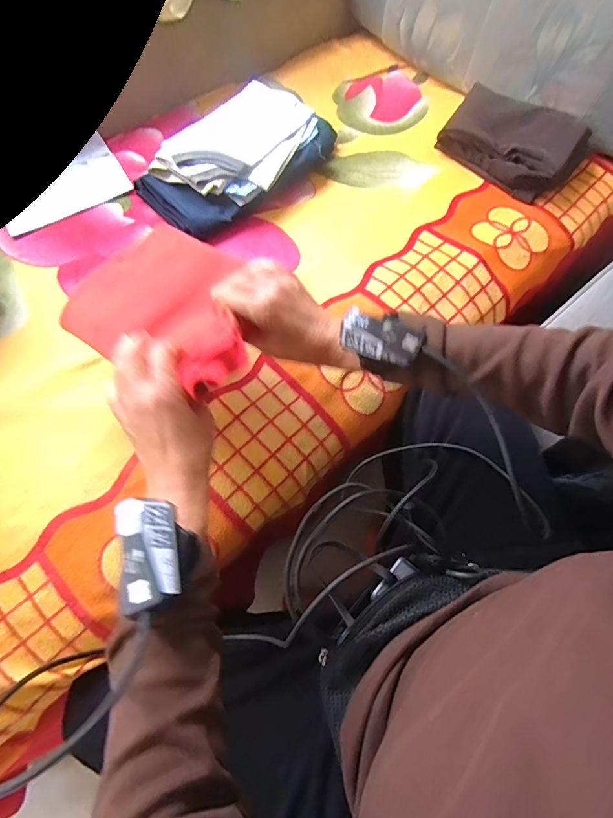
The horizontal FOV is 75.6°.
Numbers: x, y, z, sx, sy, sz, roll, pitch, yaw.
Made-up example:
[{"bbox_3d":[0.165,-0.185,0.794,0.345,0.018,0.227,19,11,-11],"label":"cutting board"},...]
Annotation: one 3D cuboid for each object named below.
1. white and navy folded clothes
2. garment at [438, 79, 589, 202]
[{"bbox_3d":[-0.116,-0.433,0.679,0.200,0.079,0.345,38,69,17],"label":"white and navy folded clothes"},{"bbox_3d":[0.368,-0.481,0.710,0.230,0.055,0.182,40,72,17],"label":"garment"}]

